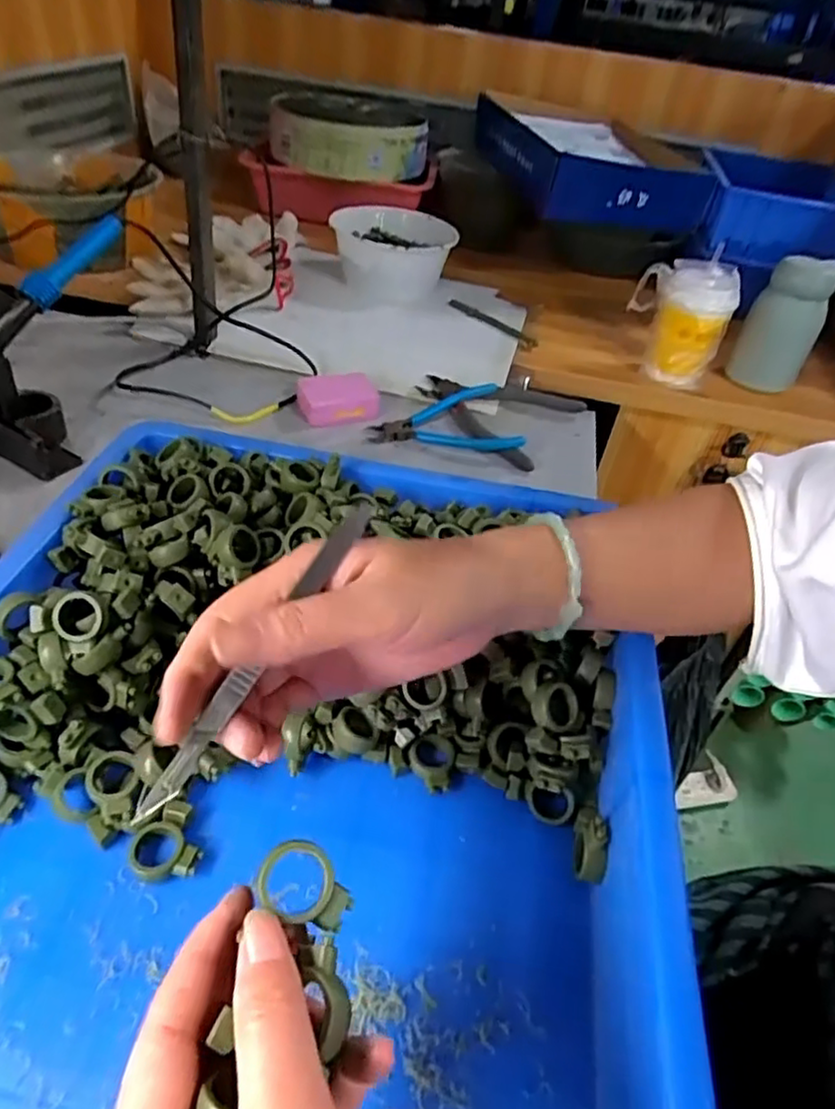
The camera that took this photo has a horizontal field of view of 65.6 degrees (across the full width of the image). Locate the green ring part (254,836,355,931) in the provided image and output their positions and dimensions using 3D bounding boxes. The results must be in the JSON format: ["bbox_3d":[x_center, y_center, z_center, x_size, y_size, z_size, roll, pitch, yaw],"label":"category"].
[{"bbox_3d":[-0.040,0.118,0.232,0.034,0.012,0.024,37,65,5],"label":"green ring part"}]

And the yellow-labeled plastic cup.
[{"bbox_3d":[0.301,-0.272,0.761,0.099,0.134,0.072,7,42,-2],"label":"yellow-labeled plastic cup"}]

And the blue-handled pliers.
[{"bbox_3d":[0.028,-0.142,0.668,0.150,0.026,0.108,6,42,-2],"label":"blue-handled pliers"}]

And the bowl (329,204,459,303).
[{"bbox_3d":[-0.037,-0.420,0.901,0.166,0.071,0.164,6,42,-3],"label":"bowl"}]

